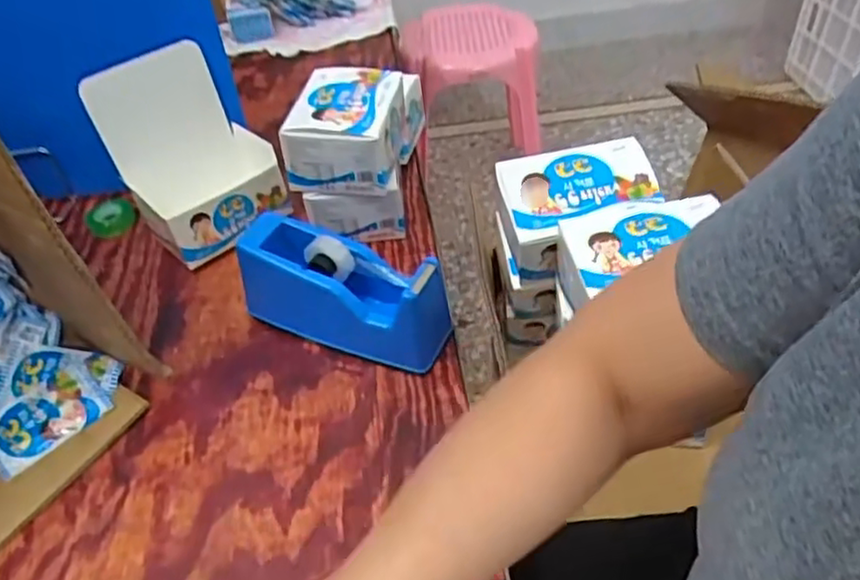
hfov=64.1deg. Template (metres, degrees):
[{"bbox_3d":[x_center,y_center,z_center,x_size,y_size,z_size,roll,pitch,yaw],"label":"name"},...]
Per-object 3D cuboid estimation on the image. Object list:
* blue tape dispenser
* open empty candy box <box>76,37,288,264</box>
[{"bbox_3d":[-0.086,0.002,0.674,0.209,0.100,0.074,18,50,22],"label":"blue tape dispenser"},{"bbox_3d":[-0.273,-0.158,0.799,0.157,0.186,0.159,-31,50,-23],"label":"open empty candy box"}]

